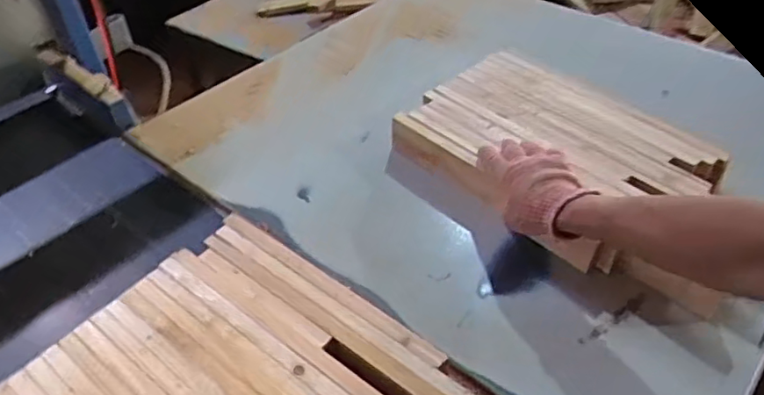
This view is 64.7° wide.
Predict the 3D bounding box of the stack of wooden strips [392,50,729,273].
[{"bbox_3d":[0.235,-0.079,0.863,0.318,0.045,0.389,-27,48,-22],"label":"stack of wooden strips"}]

